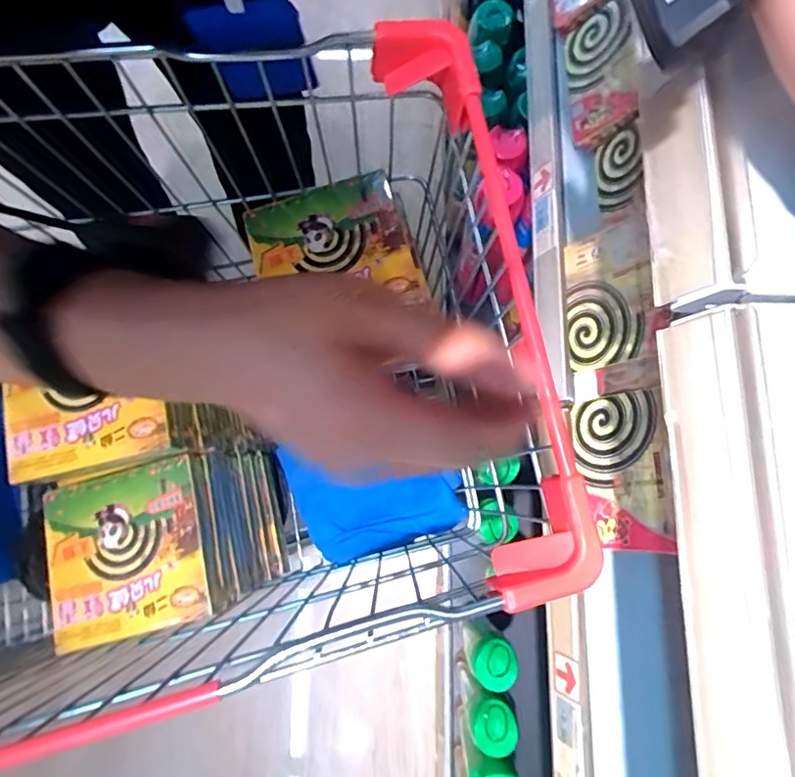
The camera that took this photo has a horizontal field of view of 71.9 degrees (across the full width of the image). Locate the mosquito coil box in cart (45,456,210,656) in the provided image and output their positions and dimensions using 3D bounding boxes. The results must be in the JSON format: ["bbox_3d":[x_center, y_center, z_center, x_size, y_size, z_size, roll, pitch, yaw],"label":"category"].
[{"bbox_3d":[-0.242,0.145,0.484,0.138,0.024,0.138,-14,77,-2],"label":"mosquito coil box in cart"}]

